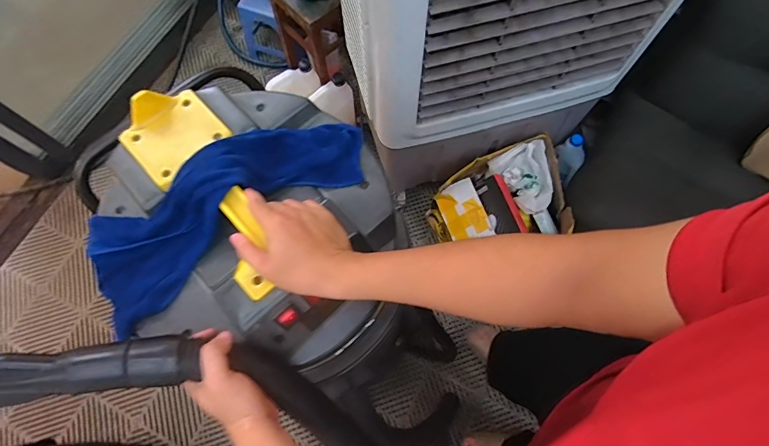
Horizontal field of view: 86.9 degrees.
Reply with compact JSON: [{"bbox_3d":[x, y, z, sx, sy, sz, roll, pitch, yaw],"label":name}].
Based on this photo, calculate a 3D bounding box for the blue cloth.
[{"bbox_3d":[-0.195,-0.030,0.504,0.368,0.073,0.123,-33,74,-11],"label":"blue cloth"}]

